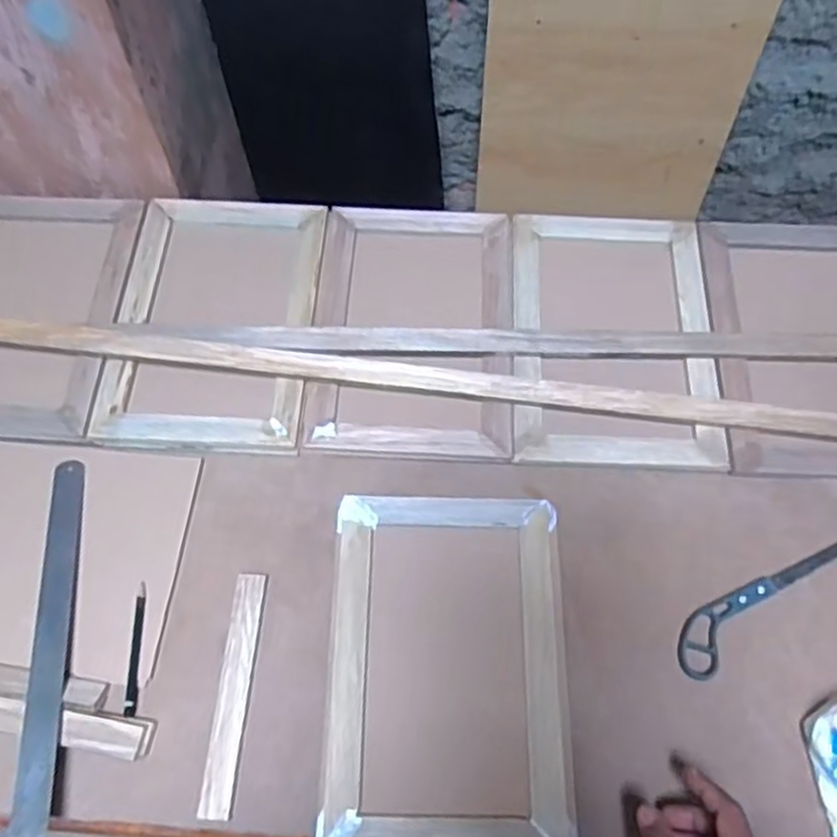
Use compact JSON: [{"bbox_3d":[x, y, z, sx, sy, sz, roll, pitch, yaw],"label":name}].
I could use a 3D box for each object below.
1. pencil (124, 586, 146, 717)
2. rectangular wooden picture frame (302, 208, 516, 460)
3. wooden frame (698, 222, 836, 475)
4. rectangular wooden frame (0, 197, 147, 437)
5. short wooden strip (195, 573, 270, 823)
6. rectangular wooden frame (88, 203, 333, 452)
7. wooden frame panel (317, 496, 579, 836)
[{"bbox_3d":[-0.248,0.202,0.658,0.009,0.009,0.111,-3,66,-1],"label":"pencil"},{"bbox_3d":[-0.005,-0.105,0.786,0.206,0.020,0.298,3,66,2],"label":"rectangular wooden picture frame"},{"bbox_3d":[0.413,-0.081,0.778,0.210,0.021,0.297,3,66,2],"label":"wooden frame"},{"bbox_3d":[-0.428,-0.126,0.799,0.212,0.013,0.300,3,66,2],"label":"rectangular wooden frame"},{"bbox_3d":[-0.158,0.233,0.642,0.025,0.016,0.195,3,66,2],"label":"short wooden strip"},{"bbox_3d":[-0.215,-0.112,0.790,0.206,0.022,0.296,3,66,2],"label":"rectangular wooden frame"},{"bbox_3d":[0.027,0.211,0.650,0.202,0.018,0.295,1,66,1],"label":"wooden frame panel"}]

